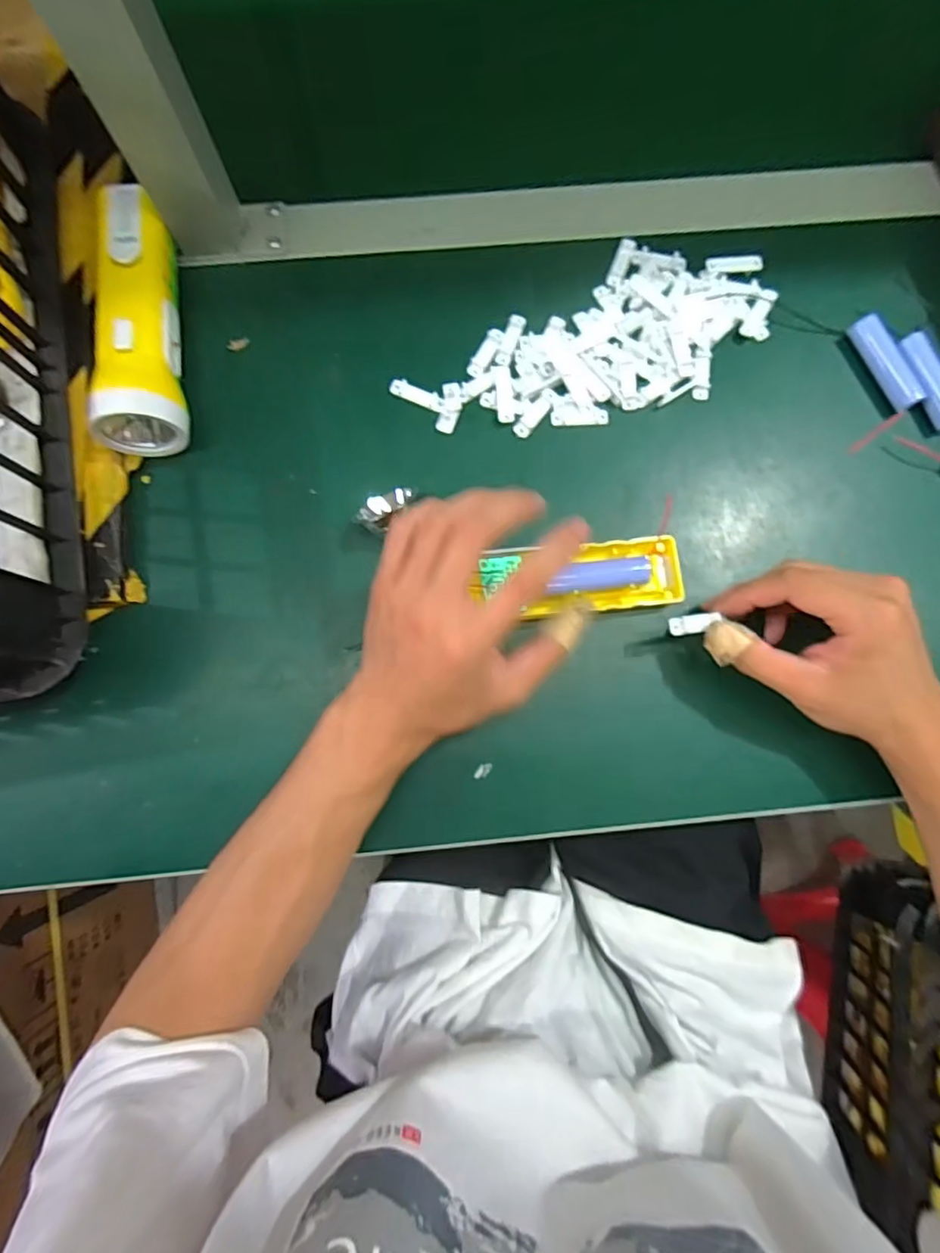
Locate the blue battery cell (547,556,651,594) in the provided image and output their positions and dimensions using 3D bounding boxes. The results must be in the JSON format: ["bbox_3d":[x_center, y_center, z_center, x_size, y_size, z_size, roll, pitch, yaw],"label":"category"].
[{"bbox_3d":[0.078,-0.031,0.369,0.063,0.021,0.019,-5,83,-3],"label":"blue battery cell"}]

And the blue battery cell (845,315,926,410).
[{"bbox_3d":[0.278,-0.176,0.401,0.018,0.018,0.067,-28,85,-5],"label":"blue battery cell"}]

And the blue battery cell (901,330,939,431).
[{"bbox_3d":[0.306,-0.163,0.399,0.020,0.018,0.066,-26,85,-5],"label":"blue battery cell"}]

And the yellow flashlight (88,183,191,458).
[{"bbox_3d":[-0.207,-0.195,0.372,0.046,0.050,0.168,-7,83,-3],"label":"yellow flashlight"}]

